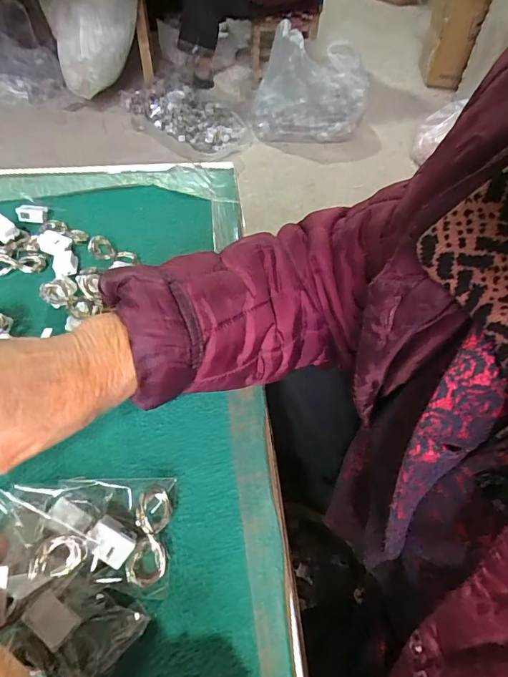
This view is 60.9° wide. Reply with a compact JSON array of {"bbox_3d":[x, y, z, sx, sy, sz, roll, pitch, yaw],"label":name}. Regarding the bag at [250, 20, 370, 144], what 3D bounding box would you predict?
[{"bbox_3d":[0.219,-0.980,1.648,0.416,0.324,0.328,3,52,-1],"label":"bag"}]

